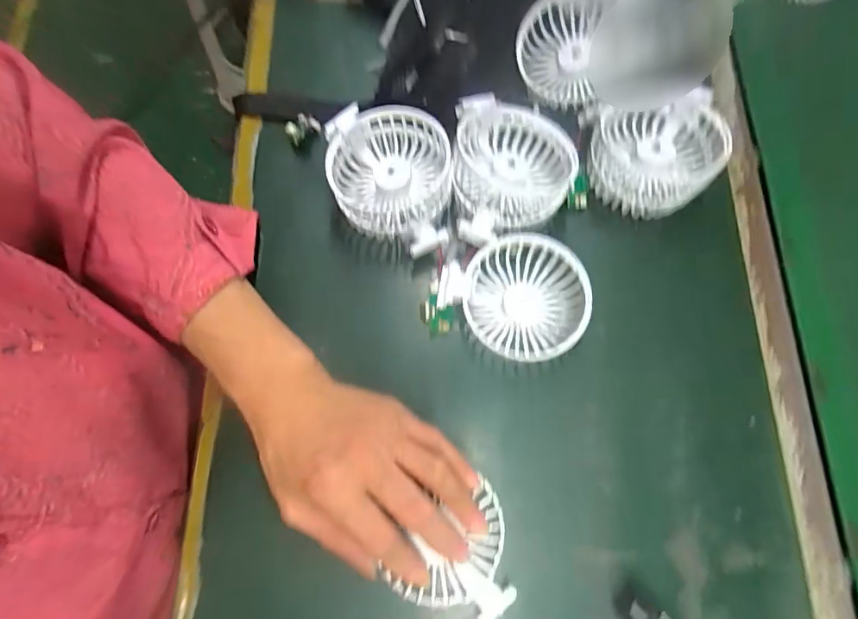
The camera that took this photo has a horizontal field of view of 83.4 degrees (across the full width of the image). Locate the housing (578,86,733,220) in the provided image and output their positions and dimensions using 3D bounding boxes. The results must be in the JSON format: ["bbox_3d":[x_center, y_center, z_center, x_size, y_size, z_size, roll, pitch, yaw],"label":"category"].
[{"bbox_3d":[0.167,-0.119,0.368,0.091,0.056,0.090,2,74,2],"label":"housing"}]

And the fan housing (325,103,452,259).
[{"bbox_3d":[-0.031,-0.094,0.365,0.093,0.051,0.099,5,74,3],"label":"fan housing"}]

